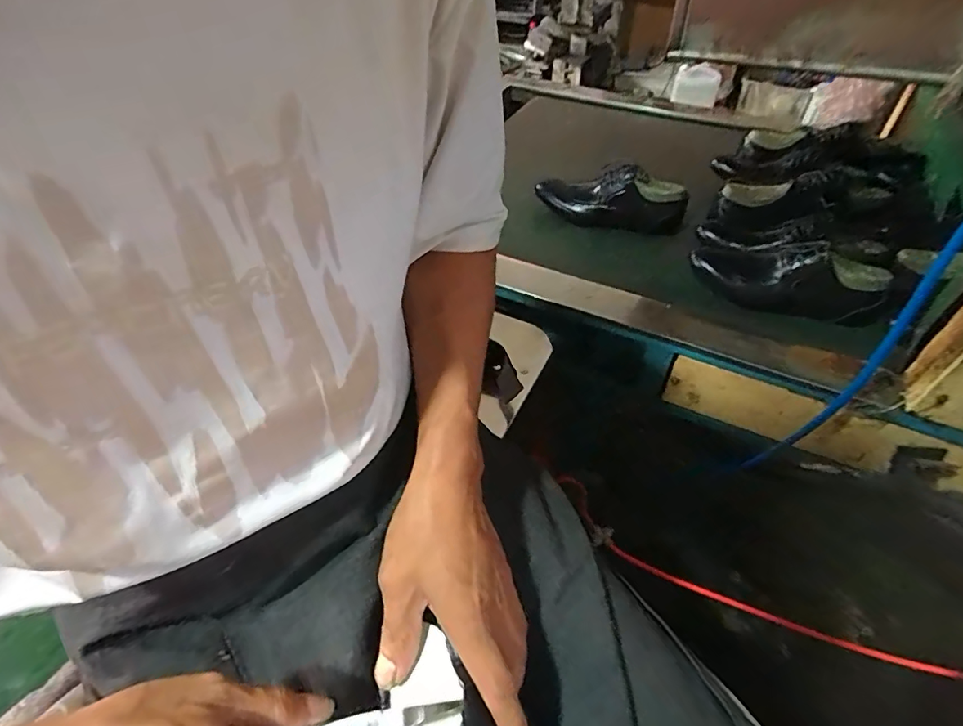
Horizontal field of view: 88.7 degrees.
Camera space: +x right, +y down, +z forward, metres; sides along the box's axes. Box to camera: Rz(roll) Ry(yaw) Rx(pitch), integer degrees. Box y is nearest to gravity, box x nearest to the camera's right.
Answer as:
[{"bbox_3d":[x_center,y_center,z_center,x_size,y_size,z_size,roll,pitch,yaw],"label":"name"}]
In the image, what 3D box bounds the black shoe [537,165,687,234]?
[{"bbox_3d":[0.240,-0.308,0.940,0.281,0.109,0.105,14,49,14],"label":"black shoe"}]

